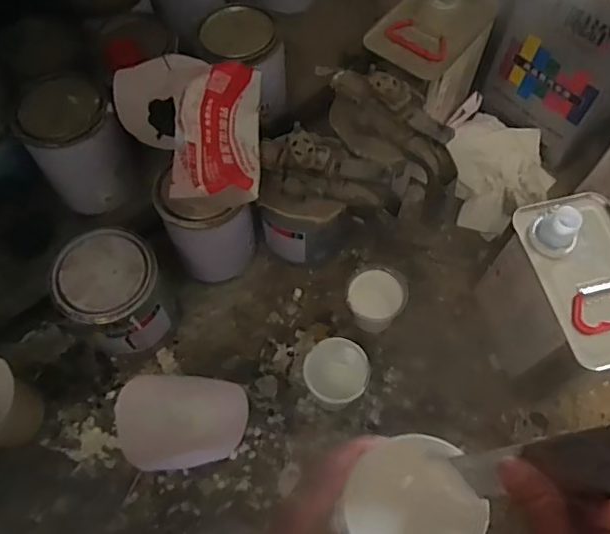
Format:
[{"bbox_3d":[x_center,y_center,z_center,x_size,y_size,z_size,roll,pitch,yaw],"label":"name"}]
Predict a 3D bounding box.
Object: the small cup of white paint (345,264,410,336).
[{"bbox_3d":[0.083,0.043,0.663,0.068,0.079,0.058,3,65,2],"label":"small cup of white paint"}]

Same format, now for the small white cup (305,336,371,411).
[{"bbox_3d":[0.033,0.122,0.631,0.069,0.072,0.063,0,65,1],"label":"small white cup"}]

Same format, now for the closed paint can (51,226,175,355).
[{"bbox_3d":[-0.204,0.033,0.626,0.101,0.160,0.094,0,65,1],"label":"closed paint can"}]

